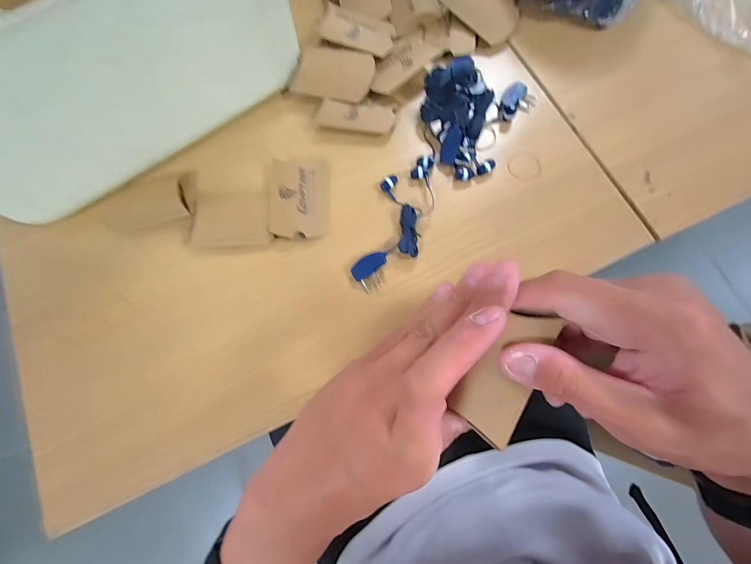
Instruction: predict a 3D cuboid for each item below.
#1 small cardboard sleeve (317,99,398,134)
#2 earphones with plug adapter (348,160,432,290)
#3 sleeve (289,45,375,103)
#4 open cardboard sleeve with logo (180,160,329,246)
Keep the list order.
[{"bbox_3d":[-0.019,-0.178,0.355,0.079,0.006,0.035,8,78,1],"label":"small cardboard sleeve"},{"bbox_3d":[0.023,-0.062,0.327,0.052,0.017,0.144,16,77,7],"label":"earphones with plug adapter"},{"bbox_3d":[-0.045,-0.228,0.364,0.083,0.007,0.063,15,77,6],"label":"sleeve"},{"bbox_3d":[-0.120,-0.079,0.335,0.145,0.010,0.083,-8,75,1],"label":"open cardboard sleeve with logo"}]

